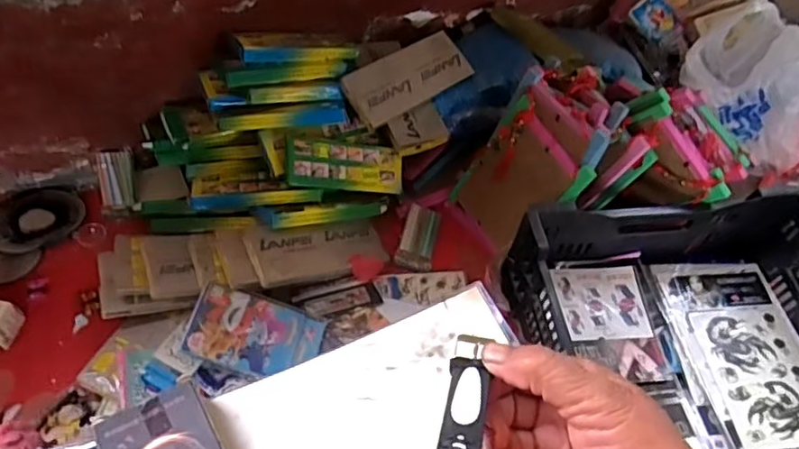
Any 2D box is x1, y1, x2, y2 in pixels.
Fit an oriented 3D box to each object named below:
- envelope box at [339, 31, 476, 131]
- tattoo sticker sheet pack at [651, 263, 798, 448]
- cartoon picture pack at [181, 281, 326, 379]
[{"bbox_3d":[0.016,-0.232,0.942,0.217,0.018,0.093,-31,83,-24],"label":"envelope box"},{"bbox_3d":[0.471,0.173,0.817,0.163,0.017,0.299,-4,52,-7],"label":"tattoo sticker sheet pack"},{"bbox_3d":[-0.185,0.144,0.785,0.164,0.009,0.095,23,63,-16],"label":"cartoon picture pack"}]

